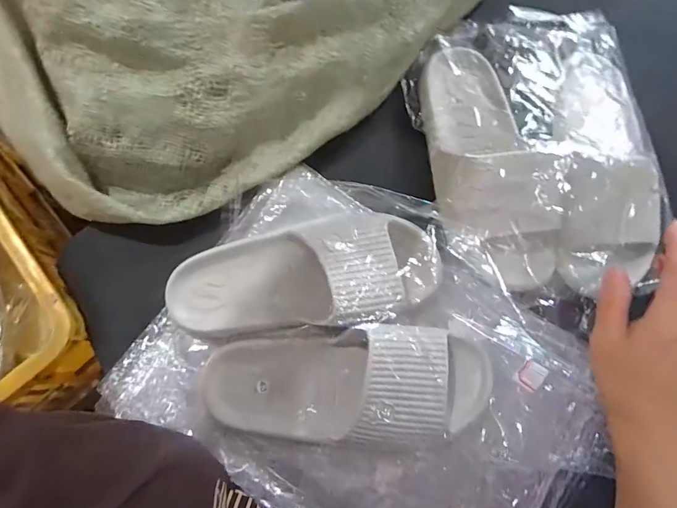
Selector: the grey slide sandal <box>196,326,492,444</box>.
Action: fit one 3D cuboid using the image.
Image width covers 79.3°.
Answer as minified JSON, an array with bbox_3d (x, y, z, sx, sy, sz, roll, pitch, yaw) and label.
[{"bbox_3d":[0.012,0.122,0.371,0.263,0.062,0.099,0,76,-1],"label":"grey slide sandal"}]

